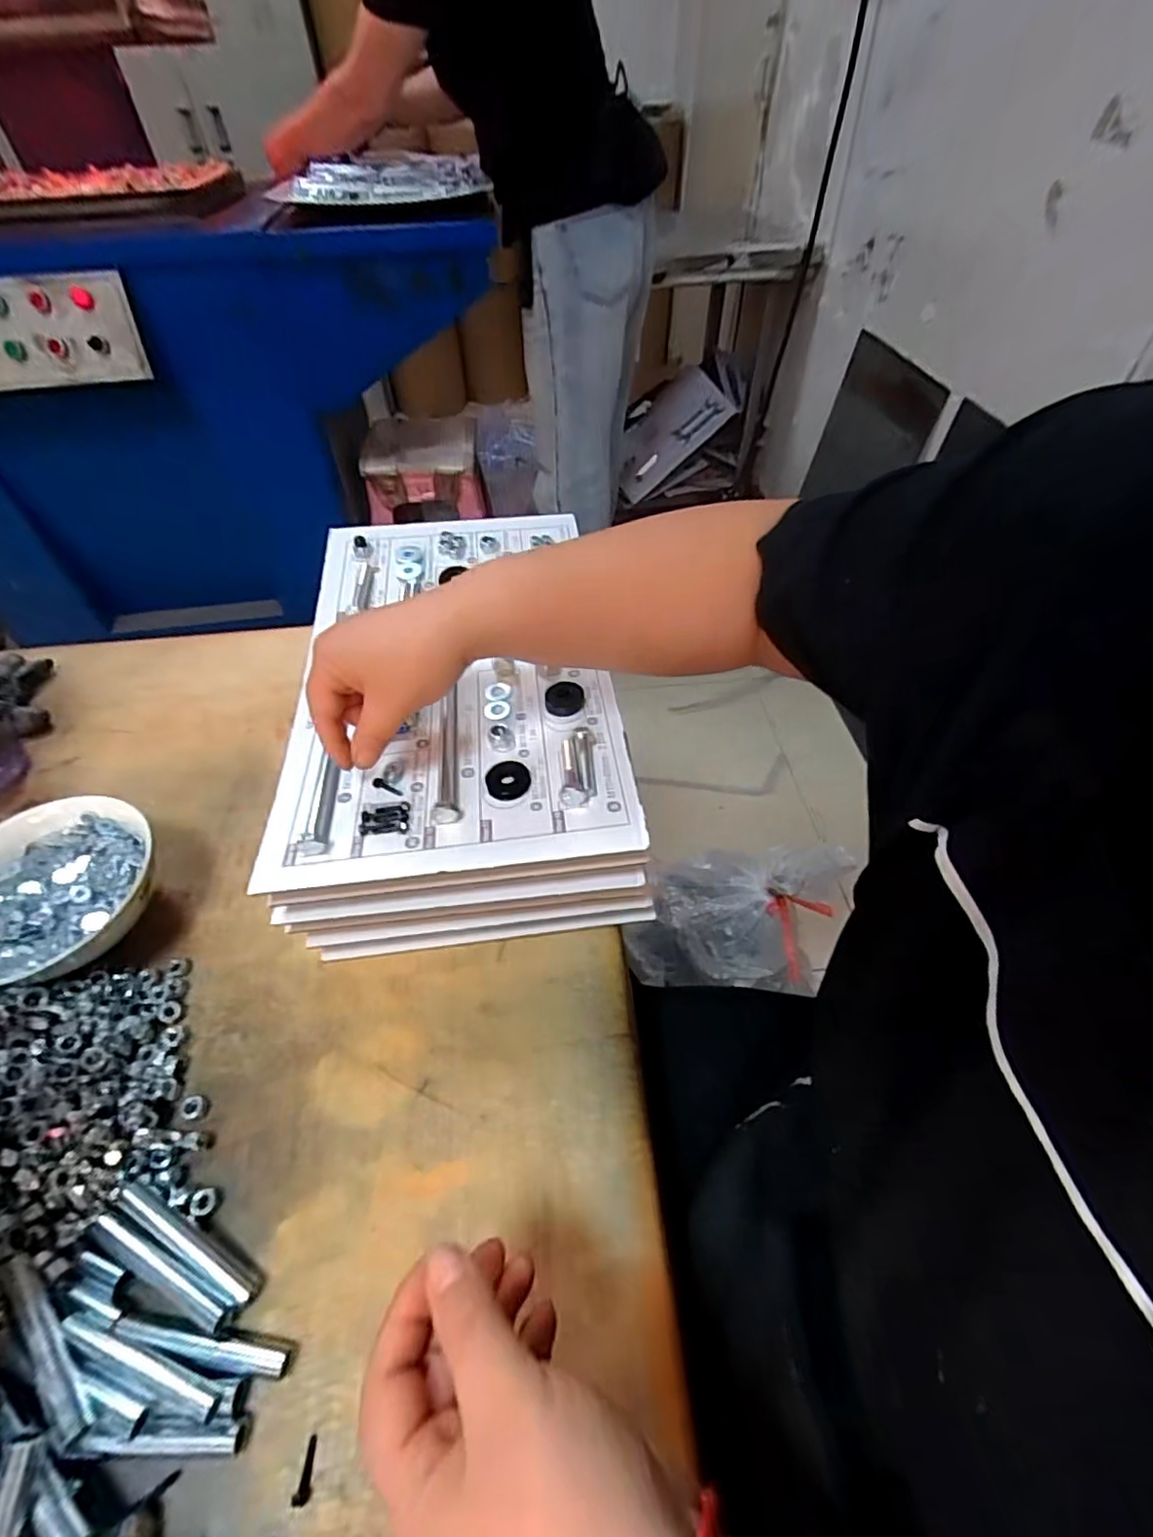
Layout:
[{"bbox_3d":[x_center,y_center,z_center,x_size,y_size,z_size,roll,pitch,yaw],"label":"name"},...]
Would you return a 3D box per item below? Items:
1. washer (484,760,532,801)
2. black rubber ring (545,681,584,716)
[{"bbox_3d":[-0.046,0.007,0.408,0.029,0.005,0.034,-5,54,-3],"label":"washer"},{"bbox_3d":[-0.009,-0.052,0.452,0.028,0.007,0.029,0,54,0],"label":"black rubber ring"}]

